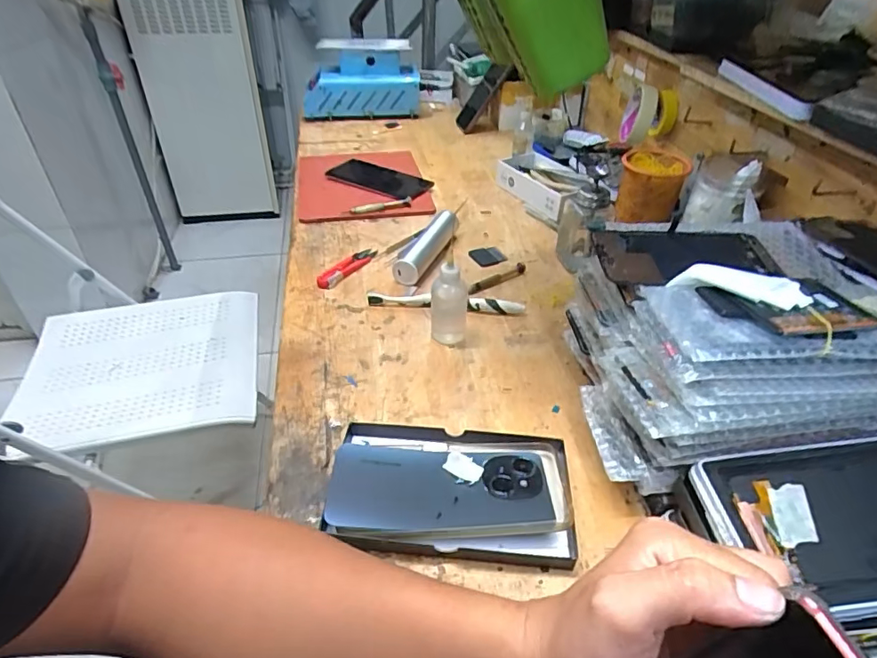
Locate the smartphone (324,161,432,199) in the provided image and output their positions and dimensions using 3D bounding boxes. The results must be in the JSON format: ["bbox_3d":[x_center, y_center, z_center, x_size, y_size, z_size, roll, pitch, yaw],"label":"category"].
[{"bbox_3d":[-0.095,-0.250,0.866,0.176,0.016,0.085,21,45,26],"label":"smartphone"}]

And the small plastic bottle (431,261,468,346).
[{"bbox_3d":[0.010,-0.029,0.538,0.036,0.091,0.030,0,38,-1],"label":"small plastic bottle"}]

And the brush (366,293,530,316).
[{"bbox_3d":[0.008,-0.031,0.592,0.175,0.015,0.017,4,38,4],"label":"brush"}]

